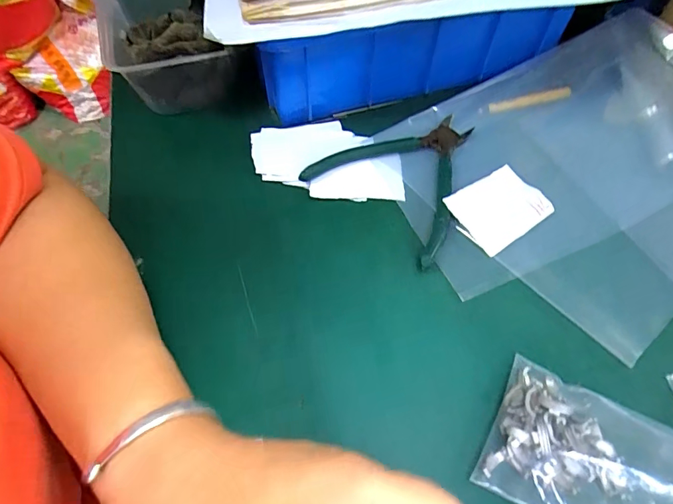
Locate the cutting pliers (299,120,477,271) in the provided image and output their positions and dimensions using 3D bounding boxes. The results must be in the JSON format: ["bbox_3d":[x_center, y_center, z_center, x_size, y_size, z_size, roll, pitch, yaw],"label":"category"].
[{"bbox_3d":[0.060,-0.065,0.338,0.117,0.009,0.133,36,65,20],"label":"cutting pliers"}]

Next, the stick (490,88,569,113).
[{"bbox_3d":[0.171,-0.136,0.384,0.077,0.004,0.011,-12,59,-8],"label":"stick"}]

